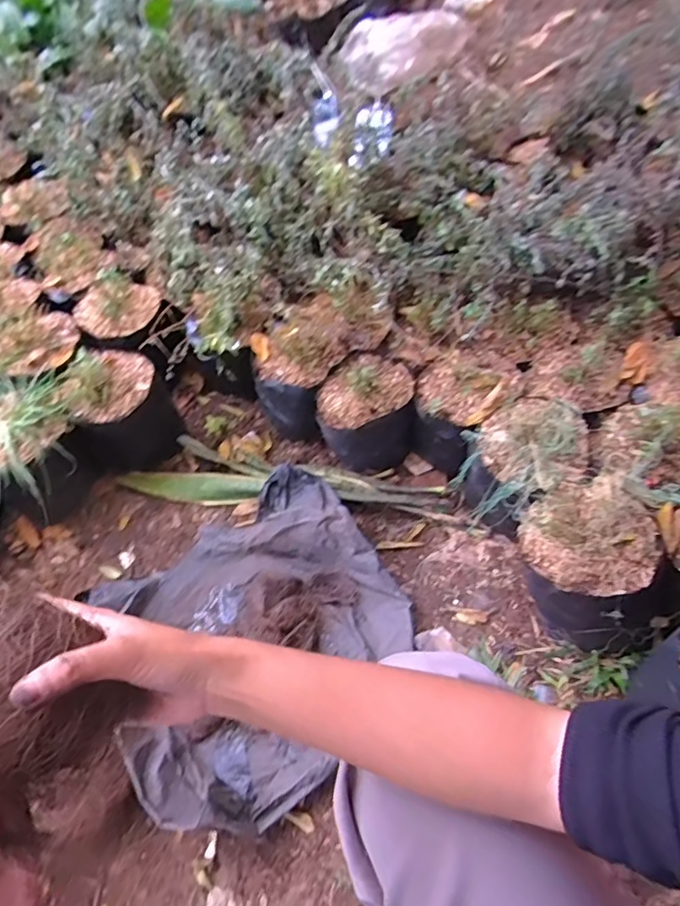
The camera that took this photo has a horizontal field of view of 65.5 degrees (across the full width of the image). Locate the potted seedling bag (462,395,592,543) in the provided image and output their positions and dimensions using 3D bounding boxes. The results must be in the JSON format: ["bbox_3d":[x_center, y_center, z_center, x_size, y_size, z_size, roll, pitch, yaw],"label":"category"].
[{"bbox_3d":[0.264,0.022,0.776,0.173,0.185,0.139,-31,64,-17],"label":"potted seedling bag"}]

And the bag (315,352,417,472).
[{"bbox_3d":[0.042,-0.075,0.898,0.158,0.171,0.142,0,59,0],"label":"bag"}]

